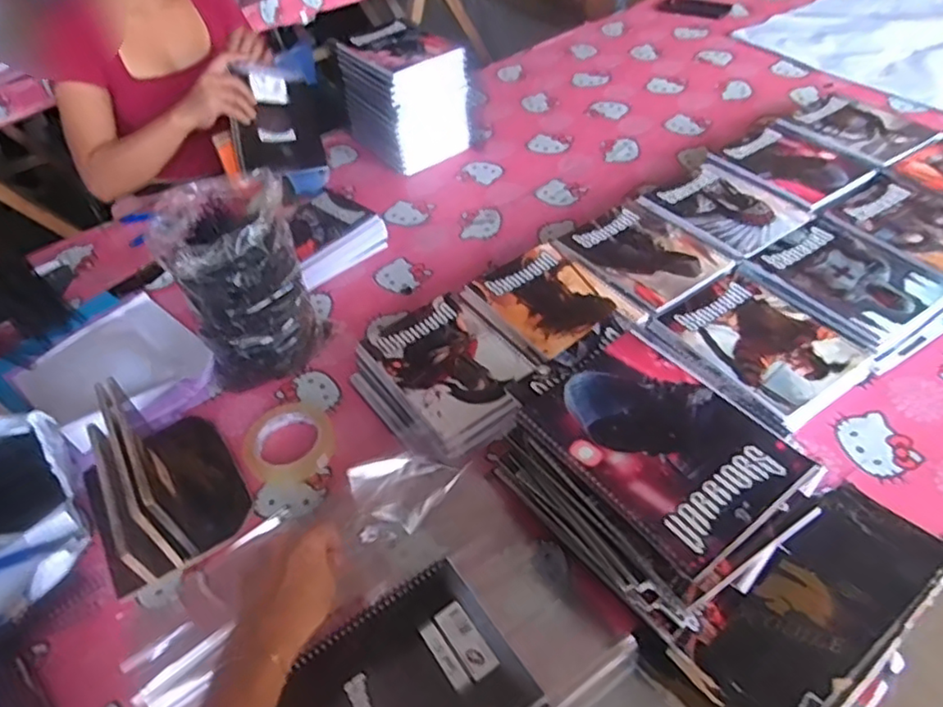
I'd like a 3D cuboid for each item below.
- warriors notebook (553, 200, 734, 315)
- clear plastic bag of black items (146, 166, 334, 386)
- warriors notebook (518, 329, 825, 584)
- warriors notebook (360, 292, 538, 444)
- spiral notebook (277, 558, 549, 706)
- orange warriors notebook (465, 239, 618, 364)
[{"bbox_3d":[0.243,-0.143,0.898,0.164,0.015,0.201,-29,50,-20],"label":"warriors notebook"},{"bbox_3d":[-0.274,-0.076,0.791,0.150,0.246,0.136,-21,48,-13],"label":"clear plastic bag of black items"},{"bbox_3d":[0.158,0.072,0.539,0.147,0.013,0.199,-32,53,-23],"label":"warriors notebook"},{"bbox_3d":[-0.027,0.006,0.792,0.148,0.012,0.201,-29,50,-19],"label":"warriors notebook"},{"bbox_3d":[-0.063,0.280,0.530,0.195,0.016,0.147,-27,51,-20],"label":"spiral notebook"},{"bbox_3d":[0.102,-0.075,0.855,0.140,0.014,0.172,-28,50,-19],"label":"orange warriors notebook"}]

